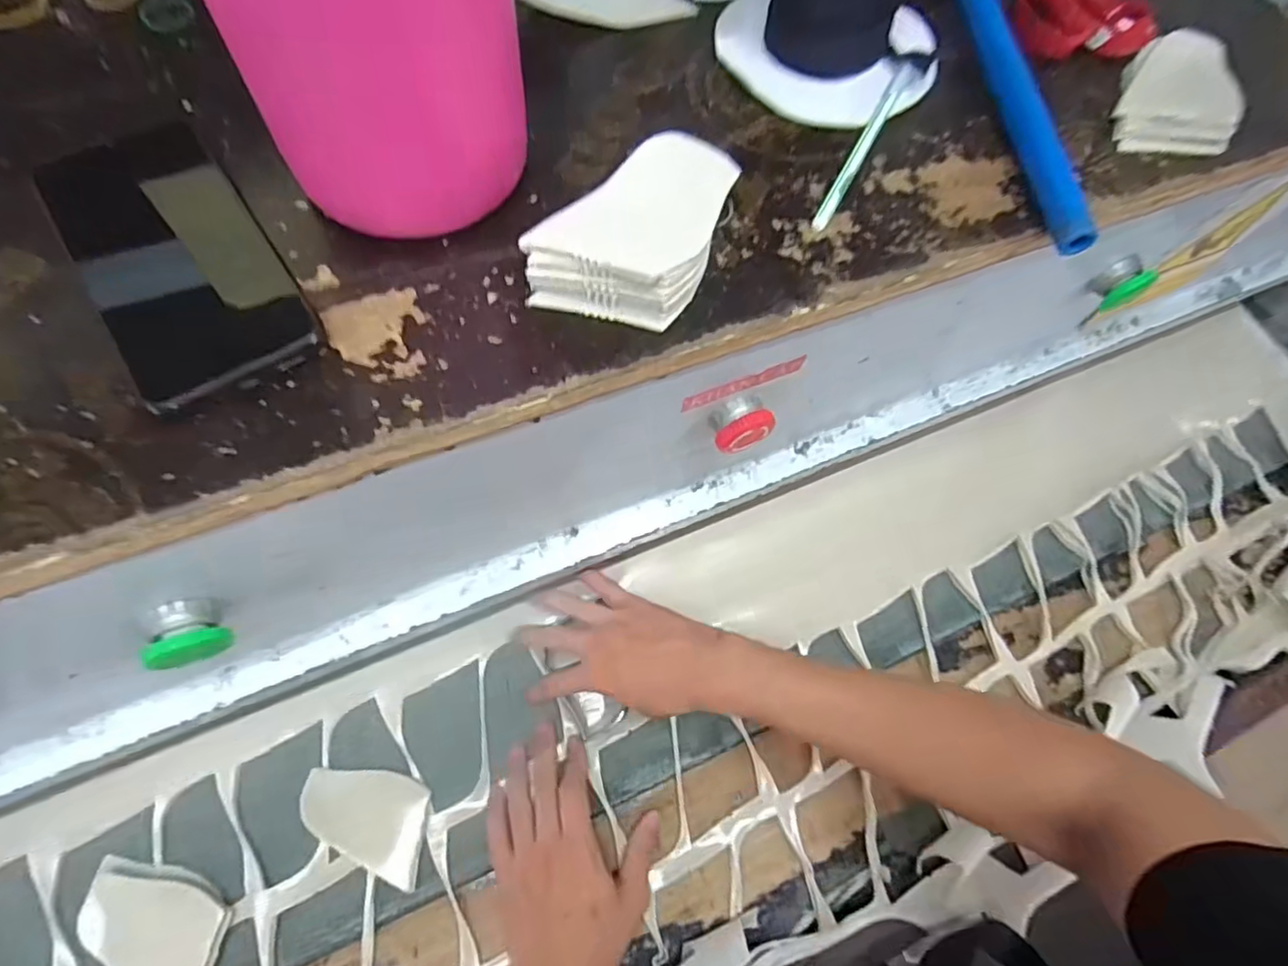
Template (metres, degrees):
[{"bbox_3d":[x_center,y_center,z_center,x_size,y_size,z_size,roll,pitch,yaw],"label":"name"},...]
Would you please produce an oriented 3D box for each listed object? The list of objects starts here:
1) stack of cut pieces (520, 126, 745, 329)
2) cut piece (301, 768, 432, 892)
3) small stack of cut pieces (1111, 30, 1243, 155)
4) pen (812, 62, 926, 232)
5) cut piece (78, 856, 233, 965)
[{"bbox_3d":[-0.004,-0.125,0.307,0.075,0.033,0.096,19,65,6],"label":"stack of cut pieces"},{"bbox_3d":[-0.204,0.247,0.472,0.098,0.023,0.061,24,66,3],"label":"cut piece"},{"bbox_3d":[0.333,-0.243,0.395,0.064,0.014,0.110,25,65,8],"label":"small stack of cut pieces"},{"bbox_3d":[0.126,-0.192,0.358,0.012,0.011,0.146,29,66,10],"label":"pen"},{"bbox_3d":[-0.337,0.301,0.438,0.117,0.018,0.064,33,67,7],"label":"cut piece"}]

